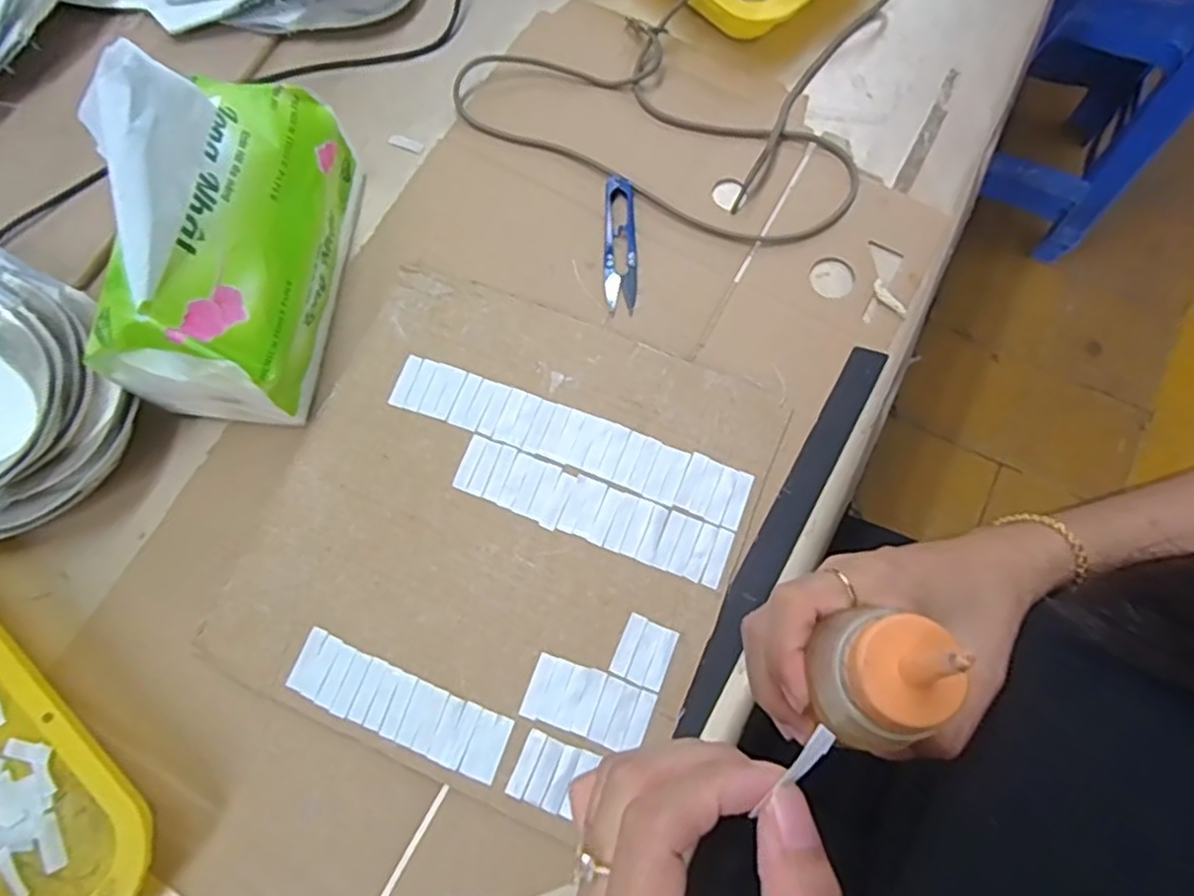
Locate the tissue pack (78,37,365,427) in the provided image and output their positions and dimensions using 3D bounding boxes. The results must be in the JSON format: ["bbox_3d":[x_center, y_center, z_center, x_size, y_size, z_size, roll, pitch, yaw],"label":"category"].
[{"bbox_3d":[-0.218,-0.133,0.400,0.091,0.178,0.196,7,75,3],"label":"tissue pack"}]

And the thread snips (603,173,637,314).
[{"bbox_3d":[0.017,-0.142,0.490,0.023,0.008,0.102,1,74,1],"label":"thread snips"}]

